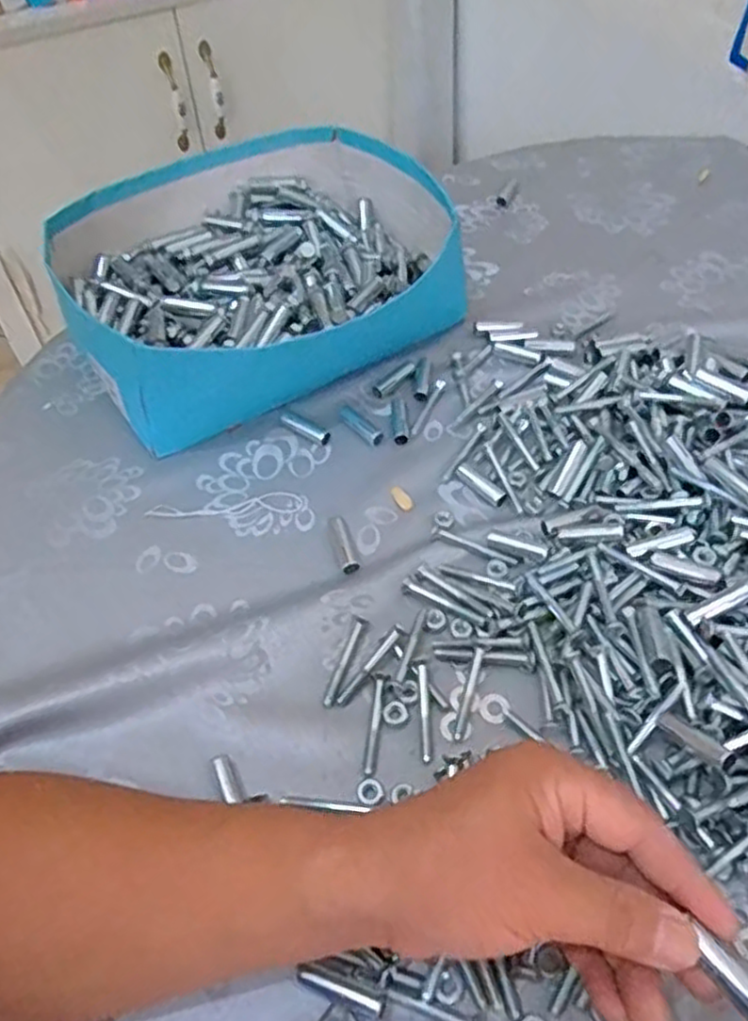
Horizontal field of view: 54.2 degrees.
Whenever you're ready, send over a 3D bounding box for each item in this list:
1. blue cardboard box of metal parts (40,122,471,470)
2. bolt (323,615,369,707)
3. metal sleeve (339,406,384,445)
[{"bbox_3d":[-0.086,-0.190,0.591,0.302,0.087,0.258,-25,55,-15],"label":"blue cardboard box of metal parts"},{"bbox_3d":[-0.016,0.085,0.420,0.008,0.004,0.057,14,54,14],"label":"bolt"},{"bbox_3d":[-0.009,-0.065,0.542,0.015,0.010,0.048,-34,57,-21],"label":"metal sleeve"}]

